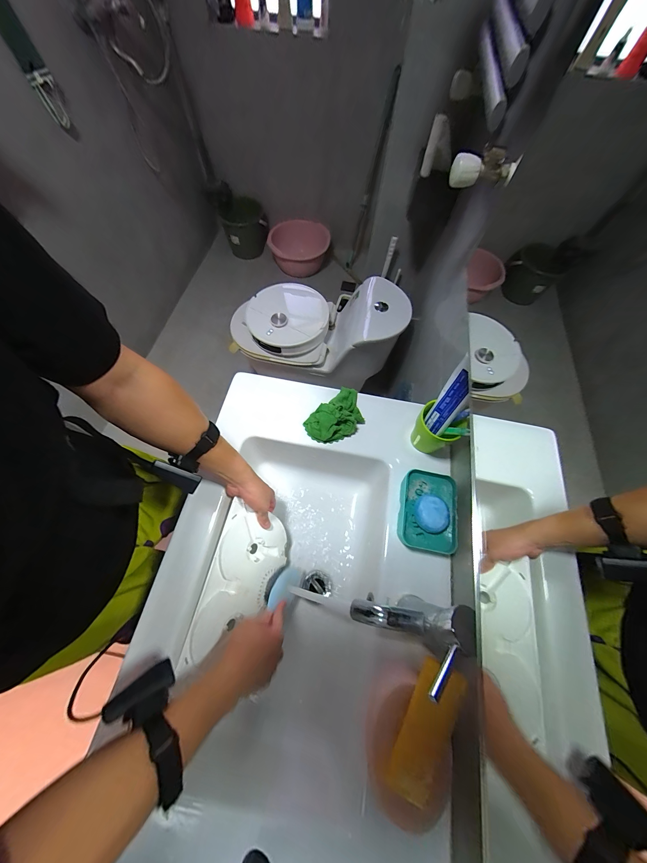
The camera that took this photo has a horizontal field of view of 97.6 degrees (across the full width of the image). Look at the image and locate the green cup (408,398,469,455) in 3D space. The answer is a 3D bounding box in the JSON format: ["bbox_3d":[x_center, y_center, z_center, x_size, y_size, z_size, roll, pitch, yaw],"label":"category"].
[{"bbox_3d":[0.211,0.002,0.553,0.080,0.092,0.070,35,70,12],"label":"green cup"}]

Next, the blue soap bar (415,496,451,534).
[{"bbox_3d":[0.193,0.146,0.500,0.058,0.022,0.057,26,69,8],"label":"blue soap bar"}]

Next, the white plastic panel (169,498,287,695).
[{"bbox_3d":[-0.150,0.275,0.520,0.140,0.030,0.255,29,64,-32],"label":"white plastic panel"}]

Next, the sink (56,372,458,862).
[{"bbox_3d":[-0.032,0.285,0.529,0.494,0.172,0.786,11,67,2],"label":"sink"}]

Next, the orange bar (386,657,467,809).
[{"bbox_3d":[0.134,0.385,0.366,0.052,0.006,0.149,22,74,21],"label":"orange bar"}]

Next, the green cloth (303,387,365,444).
[{"bbox_3d":[0.035,-0.034,0.597,0.088,0.042,0.144,42,72,14],"label":"green cloth"}]

